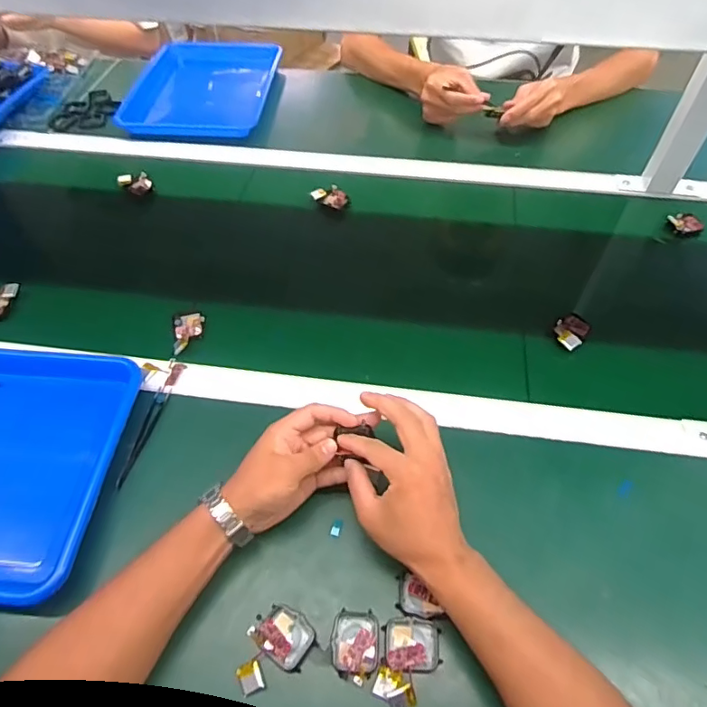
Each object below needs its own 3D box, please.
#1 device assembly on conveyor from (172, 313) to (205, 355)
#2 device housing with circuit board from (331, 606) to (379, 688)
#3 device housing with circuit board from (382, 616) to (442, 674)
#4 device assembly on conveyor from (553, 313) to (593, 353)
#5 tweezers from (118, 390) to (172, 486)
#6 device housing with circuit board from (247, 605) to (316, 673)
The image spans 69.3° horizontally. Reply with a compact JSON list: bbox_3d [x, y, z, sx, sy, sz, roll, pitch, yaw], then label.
[{"bbox_3d":[-0.201,-0.025,0.624,0.034,0.011,0.059,-4,54,-2],"label":"device assembly on conveyor"},{"bbox_3d":[0.002,0.244,0.428,0.038,0.010,0.052,1,54,2],"label":"device housing with circuit board"},{"bbox_3d":[0.049,0.243,0.426,0.047,0.011,0.040,3,54,3],"label":"device housing with circuit board"},{"bbox_3d":[0.263,-0.027,0.618,0.037,0.013,0.053,34,61,22],"label":"device assembly on conveyor"},{"bbox_3d":[-0.222,0.086,0.546,0.015,0.012,0.120,6,54,5],"label":"tweezers"},{"bbox_3d":[-0.060,0.238,0.433,0.049,0.016,0.040,25,58,18],"label":"device housing with circuit board"}]

